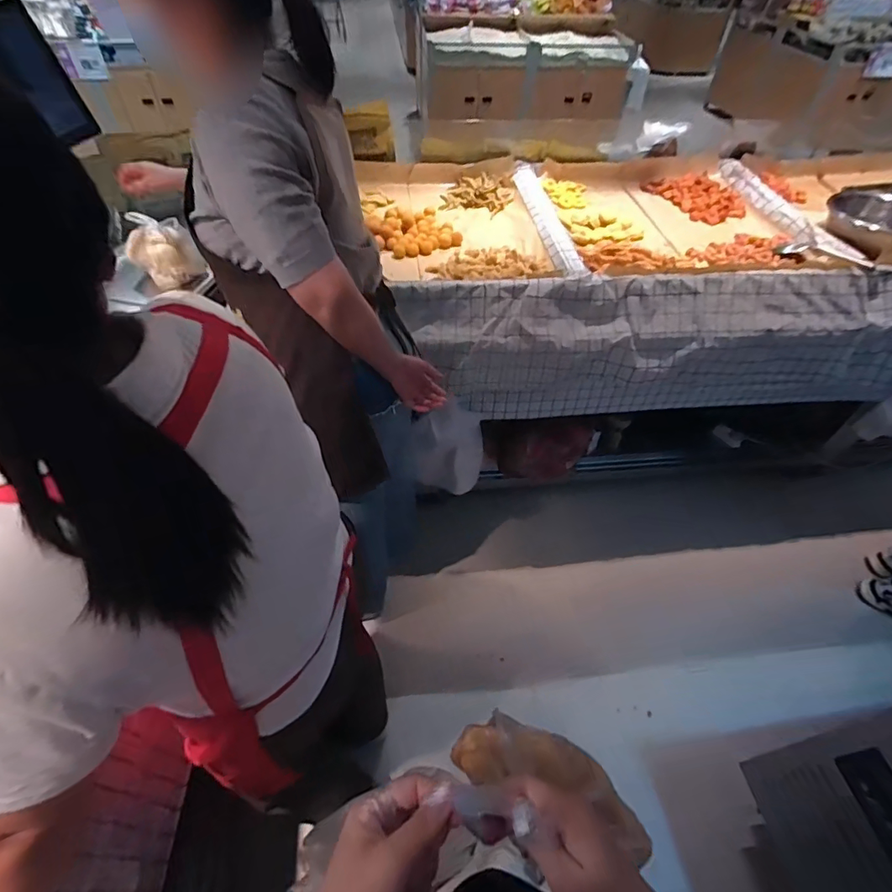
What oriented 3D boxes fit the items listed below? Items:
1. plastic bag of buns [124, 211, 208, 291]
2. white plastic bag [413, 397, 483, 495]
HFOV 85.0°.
[{"bbox_3d":[-0.619,-0.424,1.073,0.135,0.137,0.141,-25,54,-22],"label":"plastic bag of buns"},{"bbox_3d":[0.012,0.019,1.526,0.207,0.281,0.162,3,49,1],"label":"white plastic bag"}]

